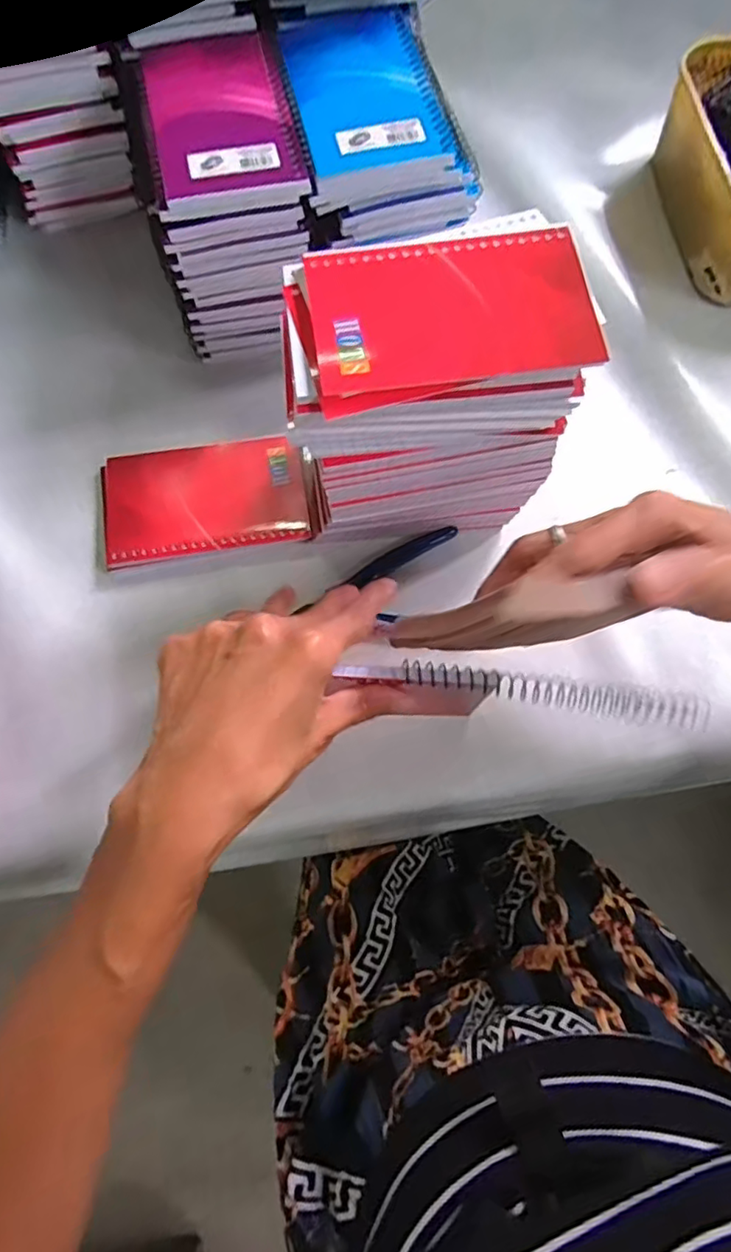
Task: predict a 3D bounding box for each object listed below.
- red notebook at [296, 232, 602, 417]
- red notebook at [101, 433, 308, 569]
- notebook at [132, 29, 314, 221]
[{"bbox_3d":[0.040,-0.146,0.276,0.128,0.010,0.080,-8,73,-3],"label":"red notebook"},{"bbox_3d":[-0.106,-0.085,0.395,0.132,0.011,0.082,-8,73,-3],"label":"red notebook"},{"bbox_3d":[-0.086,-0.301,0.348,0.089,0.012,0.136,-13,73,-5],"label":"notebook"}]

